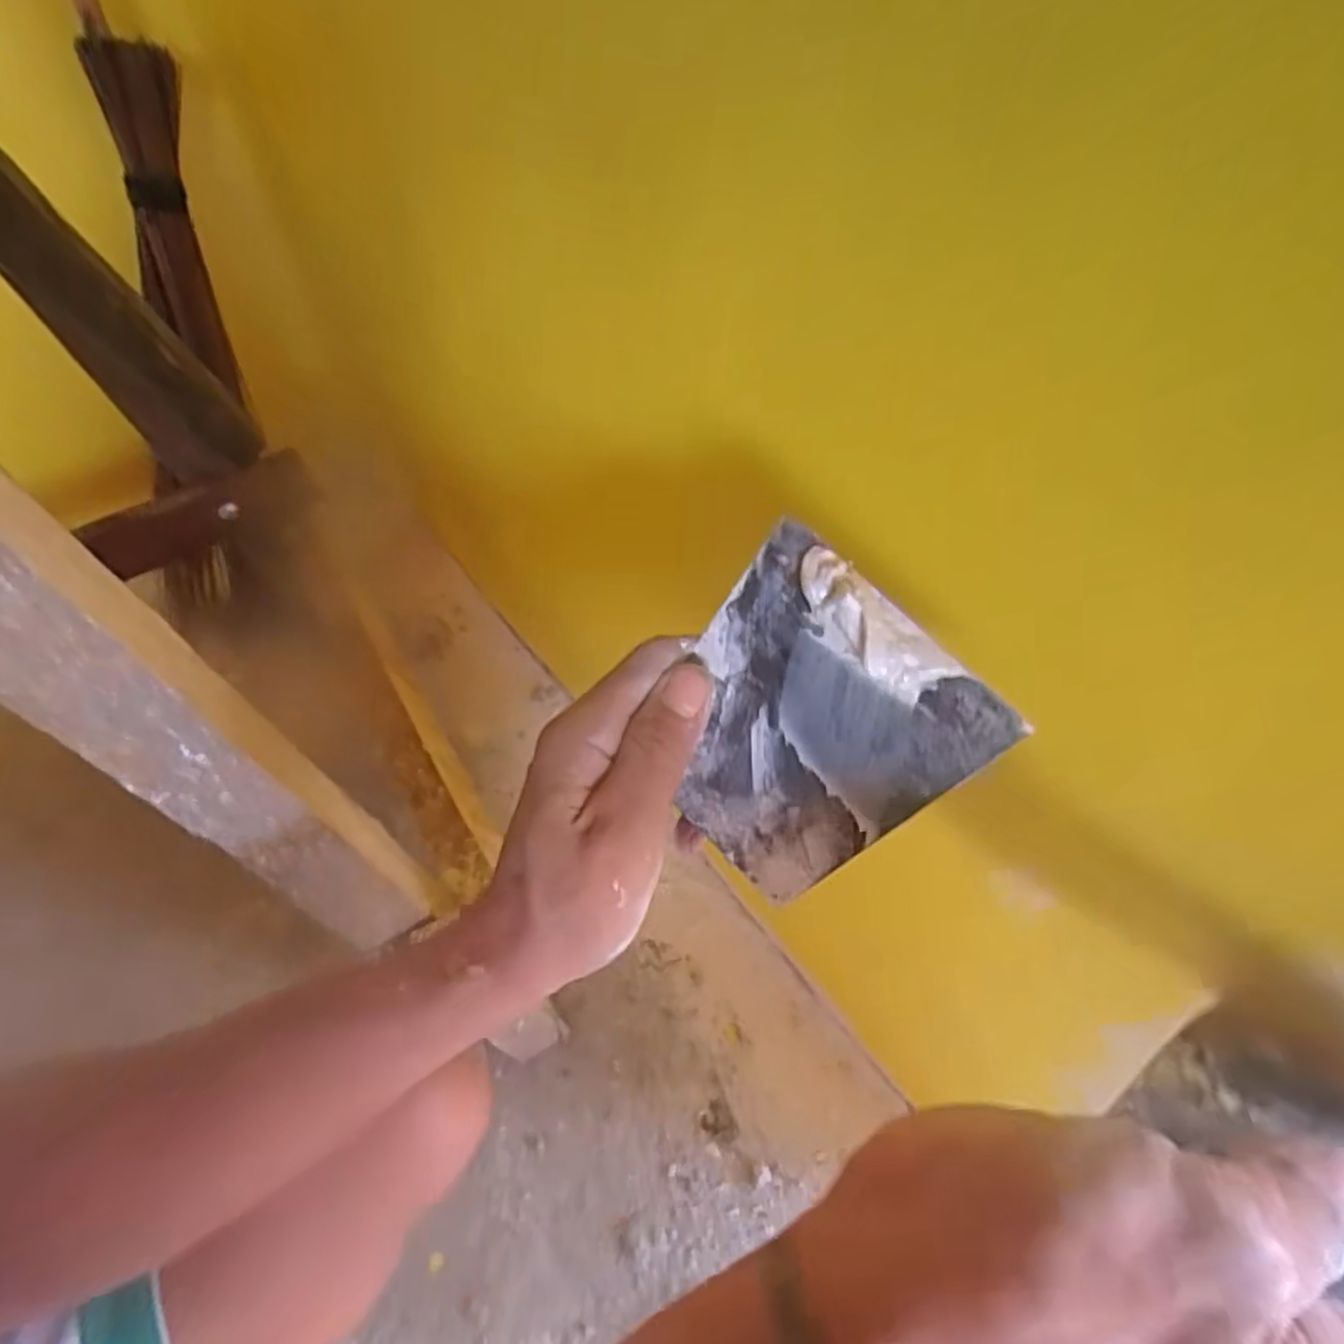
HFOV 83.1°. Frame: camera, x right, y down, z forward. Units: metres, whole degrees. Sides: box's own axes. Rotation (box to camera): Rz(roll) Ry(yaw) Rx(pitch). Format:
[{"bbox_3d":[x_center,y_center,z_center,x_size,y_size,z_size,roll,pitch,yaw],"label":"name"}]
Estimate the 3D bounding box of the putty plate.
[{"bbox_3d":[0.041,0.018,0.246,0.093,0.009,0.096,44,102,10],"label":"putty plate"}]

